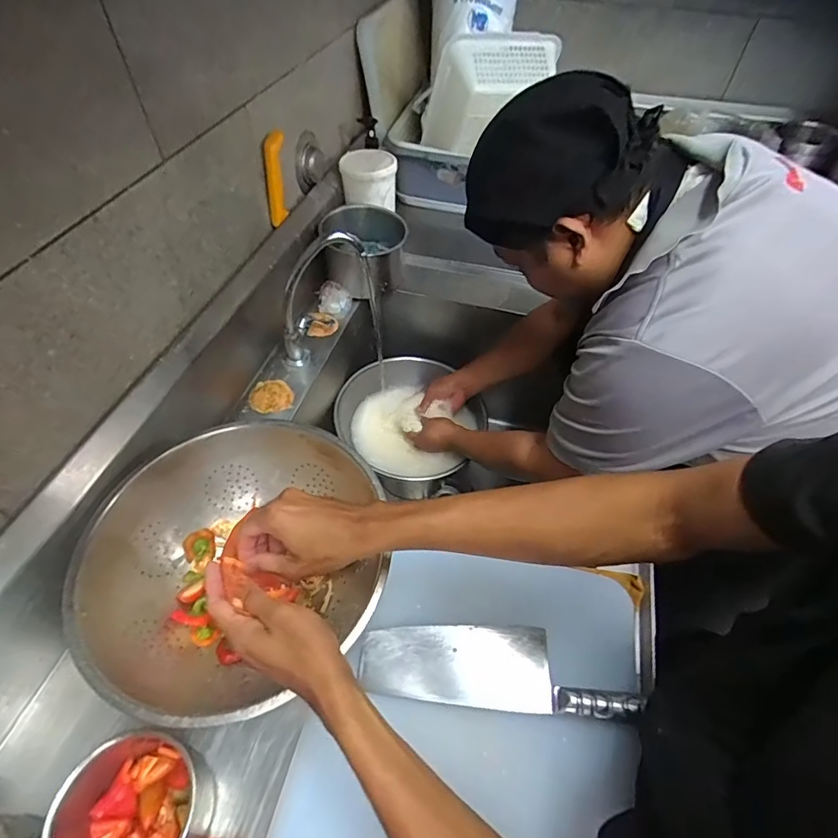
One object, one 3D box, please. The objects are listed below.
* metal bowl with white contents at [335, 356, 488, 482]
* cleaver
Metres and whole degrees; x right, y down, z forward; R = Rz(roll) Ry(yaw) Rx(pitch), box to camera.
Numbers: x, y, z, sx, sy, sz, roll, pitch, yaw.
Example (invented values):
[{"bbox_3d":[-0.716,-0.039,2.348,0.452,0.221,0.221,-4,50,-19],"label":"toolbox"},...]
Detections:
[{"bbox_3d":[-0.005,0.003,0.990,0.255,0.094,0.279,1,52,-1],"label":"metal bowl with white contents"},{"bbox_3d":[0.084,0.271,0.515,0.292,0.025,0.083,6,52,3],"label":"cleaver"}]

